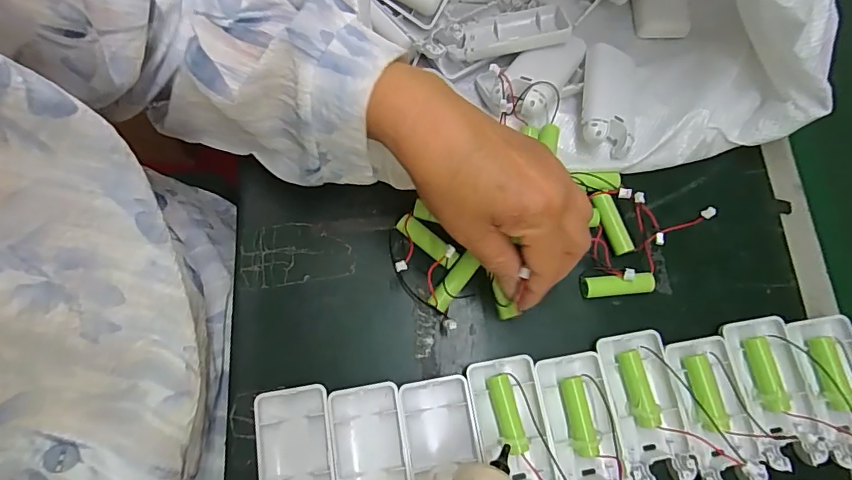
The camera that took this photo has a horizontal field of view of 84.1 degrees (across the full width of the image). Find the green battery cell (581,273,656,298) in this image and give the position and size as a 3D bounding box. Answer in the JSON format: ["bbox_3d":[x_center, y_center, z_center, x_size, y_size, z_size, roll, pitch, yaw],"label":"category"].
[{"bbox_3d":[0.138,0.033,0.339,0.051,0.016,0.014,-6,75,-4],"label":"green battery cell"}]

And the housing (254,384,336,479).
[{"bbox_3d":[-0.080,0.141,0.294,0.045,0.013,0.091,-9,75,-5],"label":"housing"}]

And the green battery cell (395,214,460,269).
[{"bbox_3d":[0.001,0.001,0.340,0.049,0.013,0.014,38,76,7],"label":"green battery cell"}]

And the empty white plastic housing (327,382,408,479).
[{"bbox_3d":[-0.035,0.140,0.296,0.043,0.013,0.091,-7,75,-5],"label":"empty white plastic housing"}]

